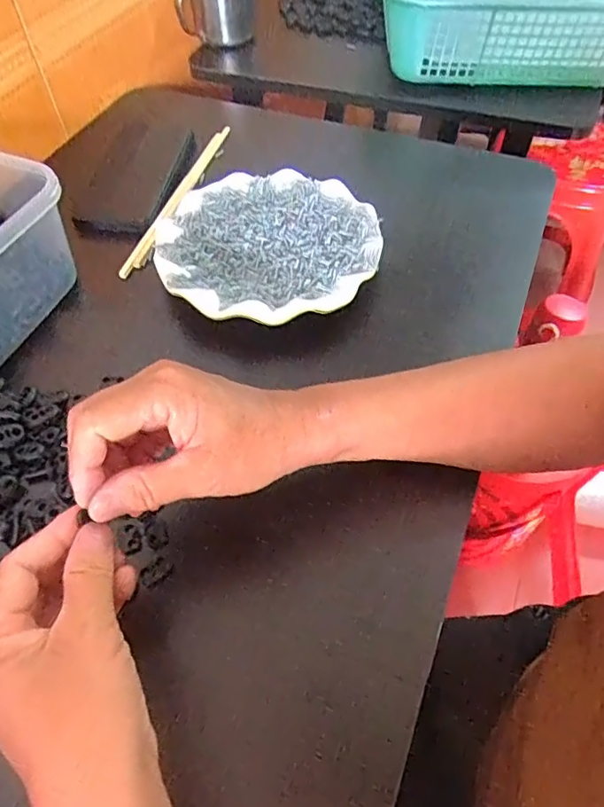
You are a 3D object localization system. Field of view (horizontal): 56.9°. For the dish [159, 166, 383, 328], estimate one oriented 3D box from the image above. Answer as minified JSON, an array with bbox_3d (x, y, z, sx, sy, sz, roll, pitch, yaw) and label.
[{"bbox_3d":[-0.028,-0.129,0.469,0.178,0.036,0.174,0,53,1],"label":"dish"}]

